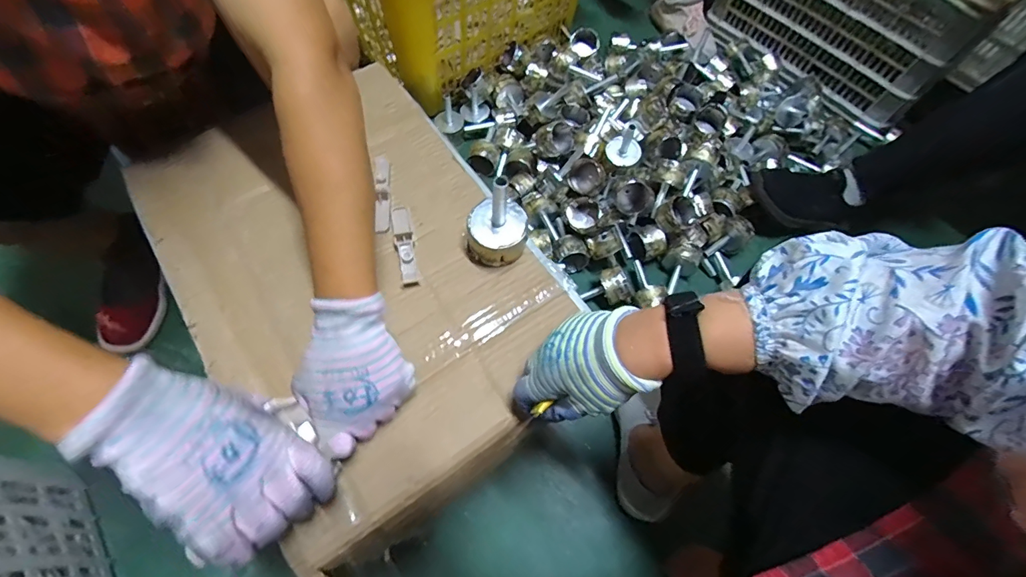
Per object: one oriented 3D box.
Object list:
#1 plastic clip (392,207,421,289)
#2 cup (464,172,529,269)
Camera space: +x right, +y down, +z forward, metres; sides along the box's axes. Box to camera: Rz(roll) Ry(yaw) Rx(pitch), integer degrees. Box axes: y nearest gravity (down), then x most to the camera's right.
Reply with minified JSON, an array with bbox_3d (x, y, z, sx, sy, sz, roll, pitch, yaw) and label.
[{"bbox_3d":[-0.116,-0.045,0.471,0.020,0.012,0.093,-10,65,-9],"label":"plastic clip"},{"bbox_3d":[-0.017,-0.070,0.444,0.066,0.099,0.060,1,64,-3],"label":"cup"}]

